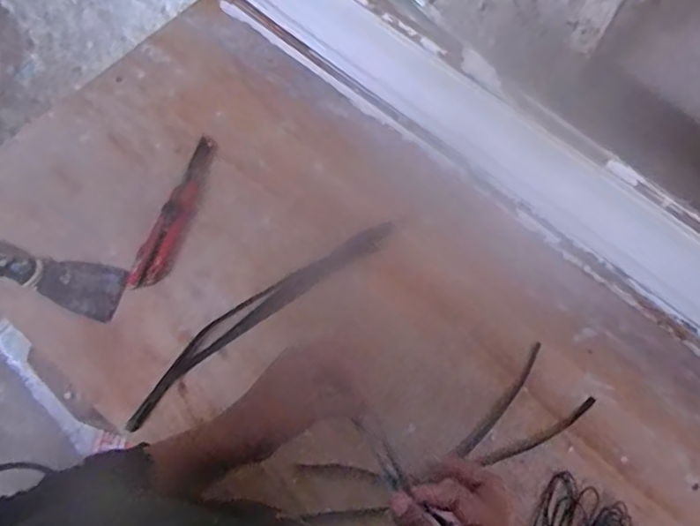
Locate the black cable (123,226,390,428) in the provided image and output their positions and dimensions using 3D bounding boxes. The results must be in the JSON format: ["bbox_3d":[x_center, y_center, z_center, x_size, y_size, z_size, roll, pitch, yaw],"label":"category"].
[{"bbox_3d":[-0.092,0.048,0.633,0.338,0.011,0.040,-38,74,-15],"label":"black cable"}]

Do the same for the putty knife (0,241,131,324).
[{"bbox_3d":[-0.330,0.006,0.629,0.188,0.029,0.055,17,69,5],"label":"putty knife"}]

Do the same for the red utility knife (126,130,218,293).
[{"bbox_3d":[-0.188,-0.056,0.665,0.039,0.009,0.190,19,69,5],"label":"red utility knife"}]

